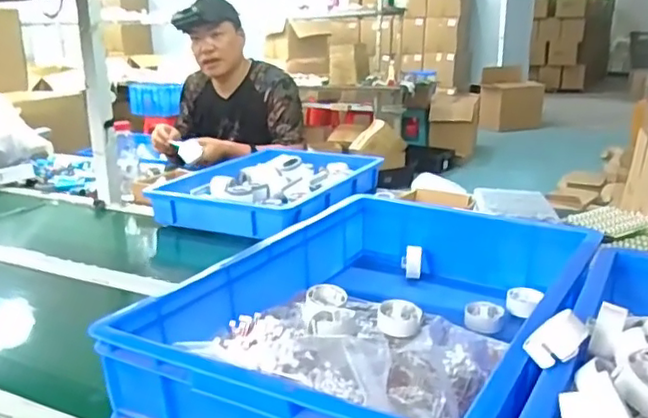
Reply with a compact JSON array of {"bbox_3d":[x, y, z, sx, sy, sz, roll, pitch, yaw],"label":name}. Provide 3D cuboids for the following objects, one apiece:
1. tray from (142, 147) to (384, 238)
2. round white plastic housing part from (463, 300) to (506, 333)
[{"bbox_3d":[-0.129,-0.061,1.521,0.433,0.083,0.596,6,18,22],"label":"tray"},{"bbox_3d":[0.231,0.155,0.866,0.054,0.022,0.058,0,20,0],"label":"round white plastic housing part"}]

